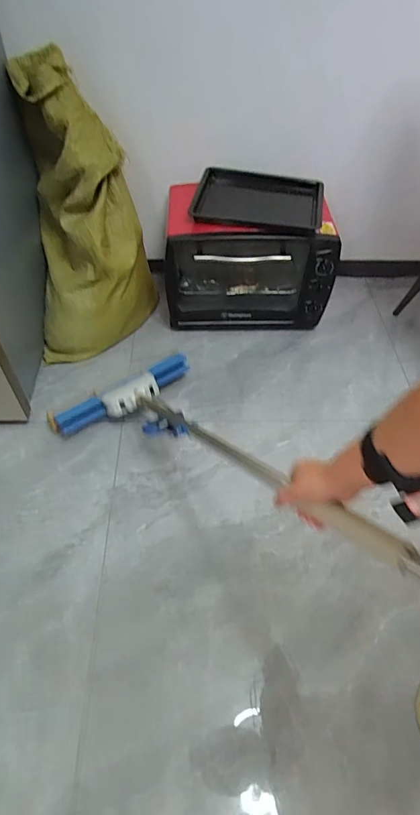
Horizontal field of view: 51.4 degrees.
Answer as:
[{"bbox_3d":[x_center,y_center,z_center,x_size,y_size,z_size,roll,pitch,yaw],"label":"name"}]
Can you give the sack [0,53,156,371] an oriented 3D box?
[{"bbox_3d":[-0.329,-0.464,1.129,0.321,0.607,0.353,-7,51,-7],"label":"sack"}]

